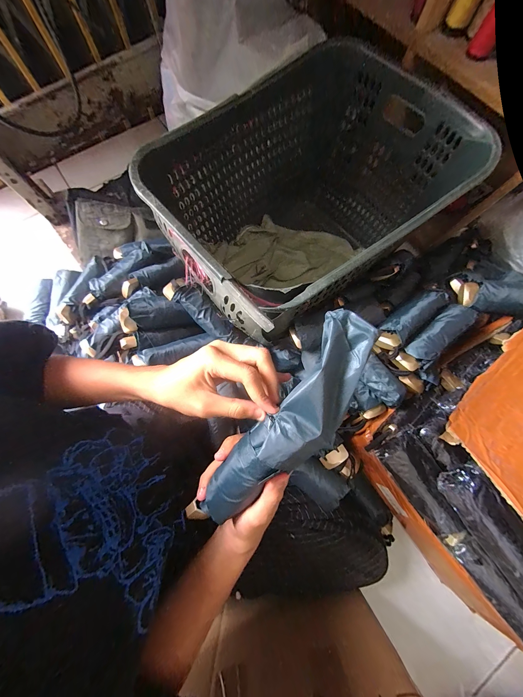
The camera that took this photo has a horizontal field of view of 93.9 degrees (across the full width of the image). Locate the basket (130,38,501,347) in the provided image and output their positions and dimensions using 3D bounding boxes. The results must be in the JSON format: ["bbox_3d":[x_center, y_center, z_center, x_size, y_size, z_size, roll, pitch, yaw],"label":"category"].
[{"bbox_3d":[0.091,-0.290,0.569,0.558,0.336,0.397,-37,78,-10],"label":"basket"}]

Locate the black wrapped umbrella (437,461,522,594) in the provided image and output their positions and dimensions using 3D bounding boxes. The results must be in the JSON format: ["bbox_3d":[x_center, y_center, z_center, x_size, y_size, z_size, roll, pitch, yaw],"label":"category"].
[{"bbox_3d":[0.380,0.303,0.344,0.075,0.052,0.286,-36,78,-9],"label":"black wrapped umbrella"}]

